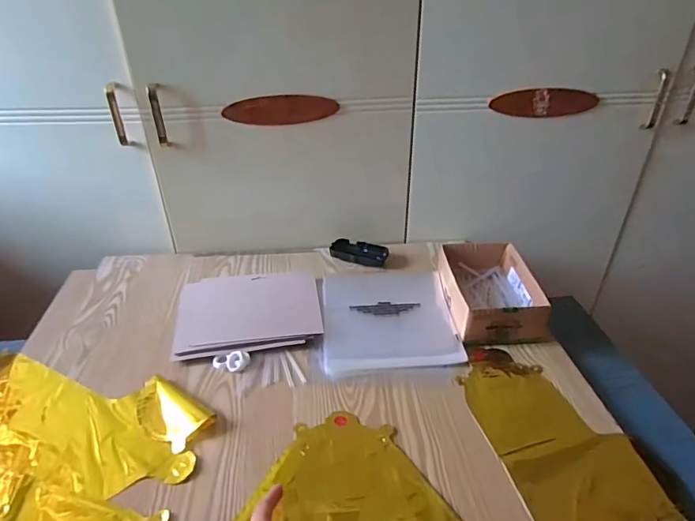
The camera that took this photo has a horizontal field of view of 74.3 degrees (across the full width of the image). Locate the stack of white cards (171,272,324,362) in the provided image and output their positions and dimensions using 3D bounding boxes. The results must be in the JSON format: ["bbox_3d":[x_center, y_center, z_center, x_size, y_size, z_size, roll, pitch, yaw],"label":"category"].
[{"bbox_3d":[-0.158,0.079,0.740,0.220,0.016,0.179,-6,34,-8],"label":"stack of white cards"}]

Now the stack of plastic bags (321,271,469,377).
[{"bbox_3d":[0.064,0.080,0.739,0.205,0.014,0.235,-3,34,-3],"label":"stack of plastic bags"}]

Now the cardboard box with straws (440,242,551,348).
[{"bbox_3d":[0.227,0.047,0.726,0.140,0.064,0.191,-3,34,-4],"label":"cardboard box with straws"}]

